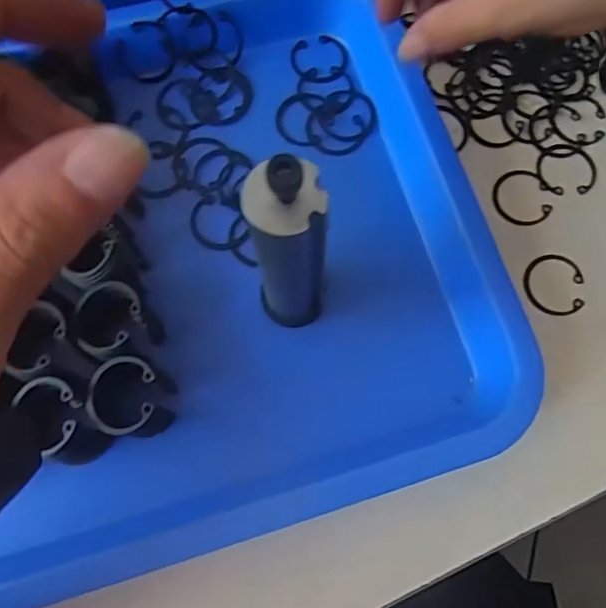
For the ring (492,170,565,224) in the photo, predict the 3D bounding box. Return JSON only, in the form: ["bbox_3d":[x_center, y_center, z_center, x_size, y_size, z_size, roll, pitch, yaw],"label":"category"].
[{"bbox_3d":[0.132,-0.064,0.337,0.035,0.004,0.039,41,78,9],"label":"ring"}]

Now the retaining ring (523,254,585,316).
[{"bbox_3d":[0.145,-0.012,0.321,0.035,0.004,0.036,0,75,-2],"label":"retaining ring"}]

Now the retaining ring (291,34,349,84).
[{"bbox_3d":[0.011,-0.156,0.357,0.036,0.004,0.033,0,74,-1],"label":"retaining ring"}]

